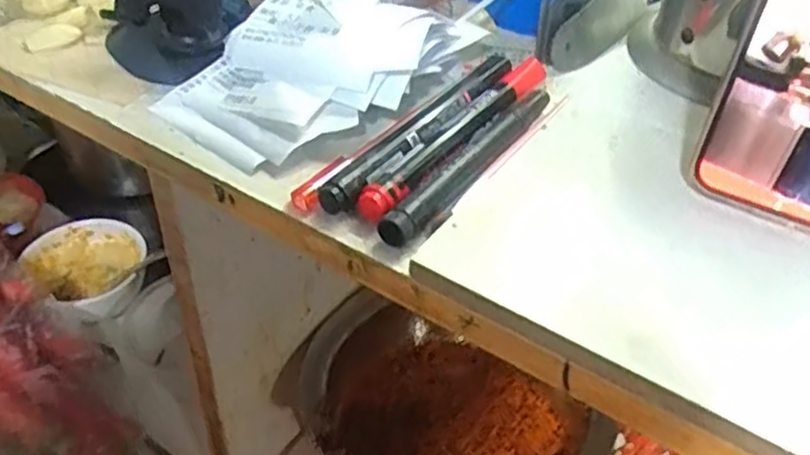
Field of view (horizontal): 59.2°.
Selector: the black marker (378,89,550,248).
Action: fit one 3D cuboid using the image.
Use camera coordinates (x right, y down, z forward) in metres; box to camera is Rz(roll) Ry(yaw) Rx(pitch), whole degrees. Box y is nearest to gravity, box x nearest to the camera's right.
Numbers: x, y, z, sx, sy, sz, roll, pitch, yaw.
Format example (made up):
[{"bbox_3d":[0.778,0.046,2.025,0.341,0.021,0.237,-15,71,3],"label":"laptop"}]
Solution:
[{"bbox_3d":[0.033,-0.032,0.320,0.015,0.010,0.130,27,46,24],"label":"black marker"}]

